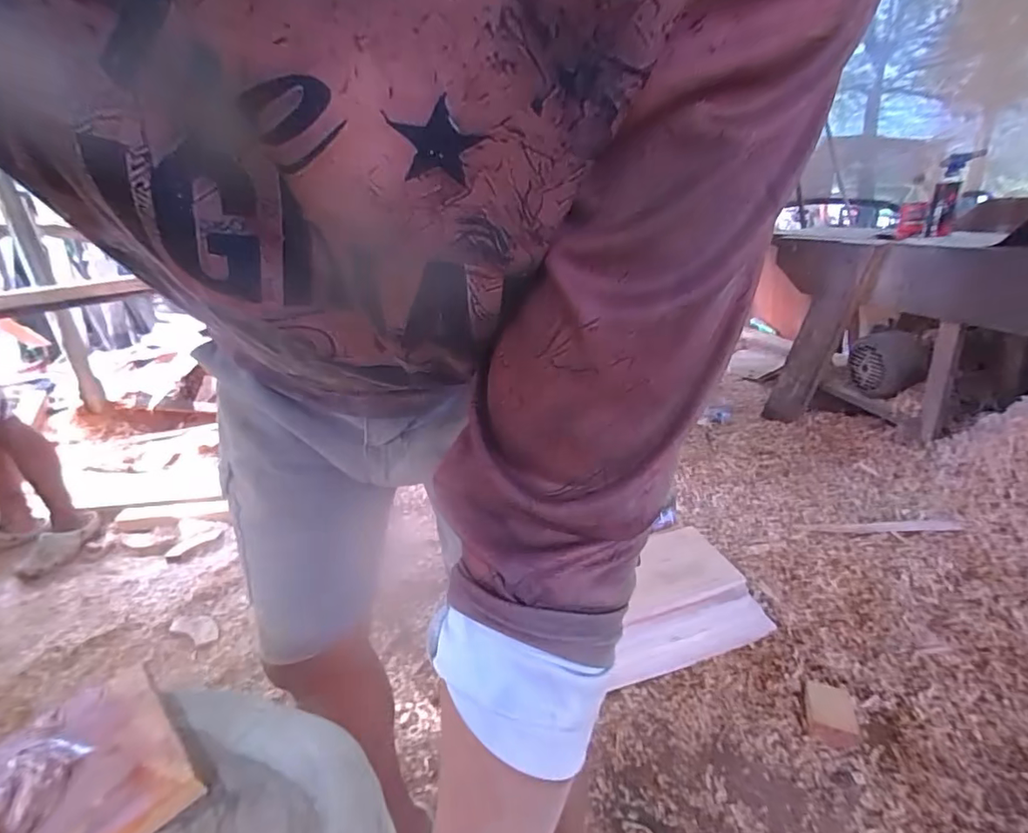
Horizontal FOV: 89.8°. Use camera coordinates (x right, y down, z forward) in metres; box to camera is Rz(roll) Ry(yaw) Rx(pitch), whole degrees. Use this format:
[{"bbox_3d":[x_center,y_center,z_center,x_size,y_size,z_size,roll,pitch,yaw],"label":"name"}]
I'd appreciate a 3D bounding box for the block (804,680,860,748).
[{"bbox_3d":[0.585,0.549,0.954,0.088,0.041,0.100,4,25,21],"label":"block"}]

